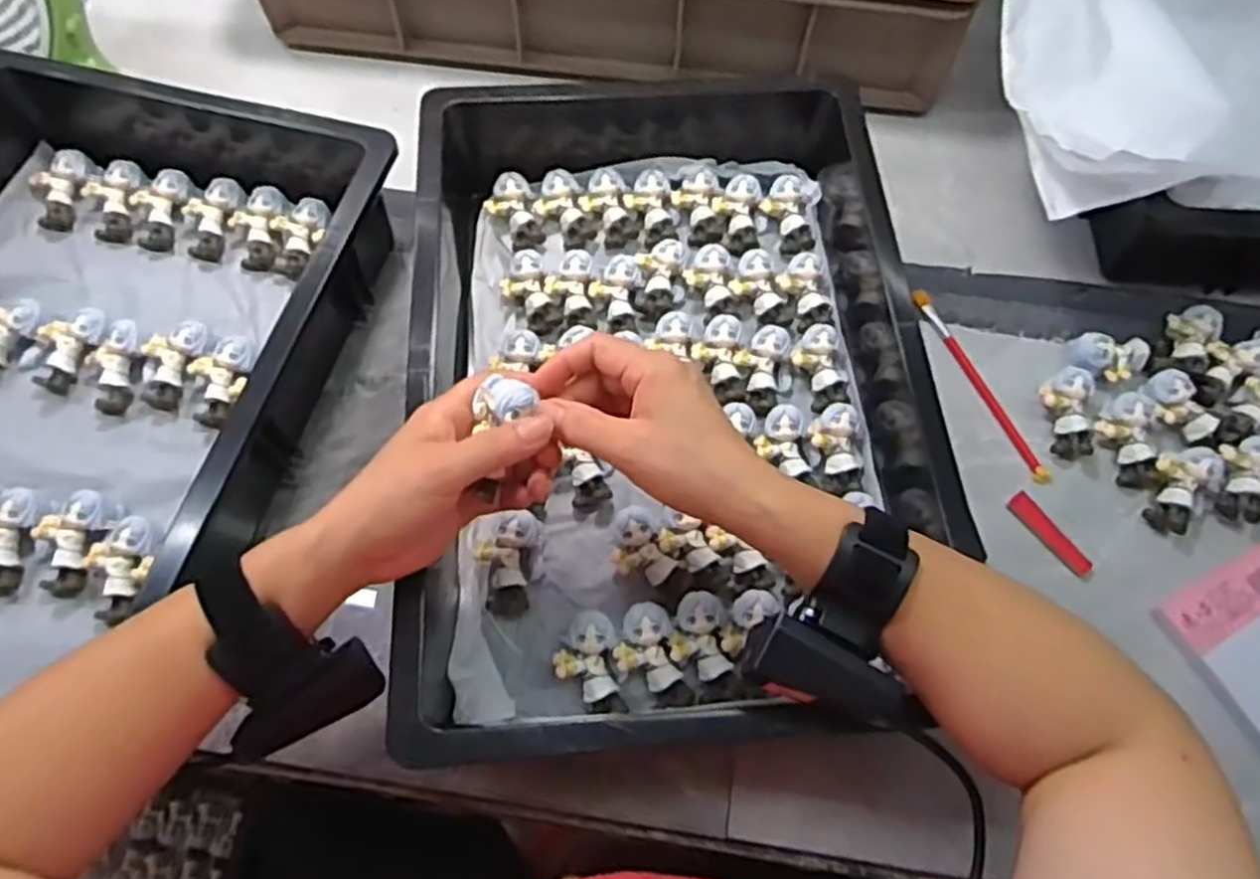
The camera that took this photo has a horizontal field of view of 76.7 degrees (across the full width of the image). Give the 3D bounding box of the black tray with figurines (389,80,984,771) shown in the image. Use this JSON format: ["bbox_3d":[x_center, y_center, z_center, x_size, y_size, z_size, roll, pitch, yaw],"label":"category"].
[{"bbox_3d":[0.023,-0.060,0.531,0.313,0.094,0.493,-4,66,-3],"label":"black tray with figurines"}]

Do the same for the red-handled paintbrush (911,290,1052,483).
[{"bbox_3d":[0.254,-0.041,0.581,0.016,0.012,0.168,-22,68,-9],"label":"red-handled paintbrush"}]

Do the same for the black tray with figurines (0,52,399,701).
[{"bbox_3d":[-0.379,-0.049,0.518,0.353,0.094,0.473,13,67,6],"label":"black tray with figurines"}]

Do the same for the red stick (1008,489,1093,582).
[{"bbox_3d":[0.284,0.065,0.535,0.016,0.004,0.067,-33,70,-15],"label":"red stick"}]

